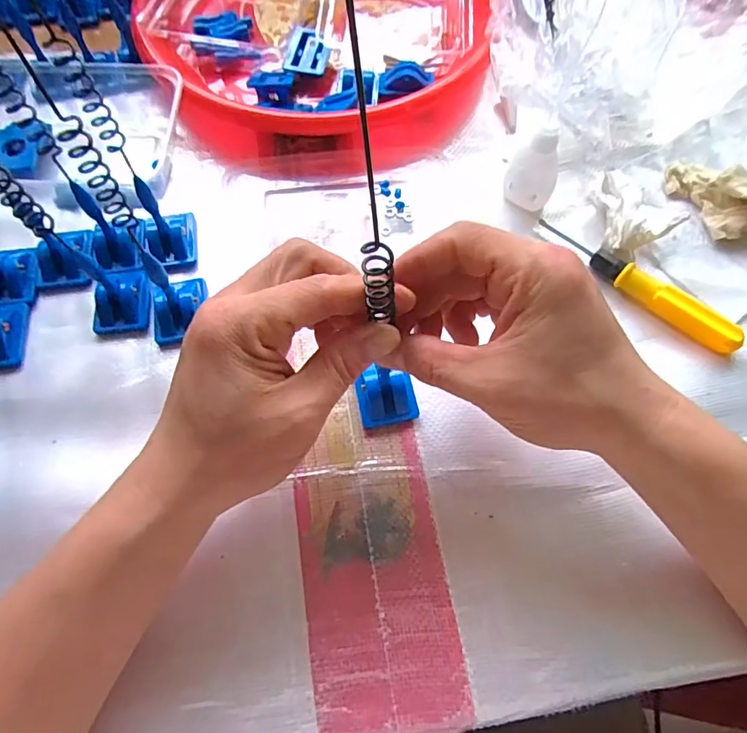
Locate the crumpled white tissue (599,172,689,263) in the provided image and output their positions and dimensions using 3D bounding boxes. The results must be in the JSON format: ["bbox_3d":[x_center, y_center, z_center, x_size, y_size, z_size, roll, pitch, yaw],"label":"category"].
[{"bbox_3d":[0.179,-0.111,0.337,0.033,0.036,0.065,3,66,1],"label":"crumpled white tissue"}]

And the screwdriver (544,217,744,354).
[{"bbox_3d":[0.171,-0.056,0.321,0.139,0.019,0.016,42,73,16],"label":"screwdriver"}]

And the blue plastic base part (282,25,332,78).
[{"bbox_3d":[-0.053,-0.256,0.400,0.034,0.006,0.045,13,76,3],"label":"blue plastic base part"}]

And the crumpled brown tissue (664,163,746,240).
[{"bbox_3d":[0.247,-0.110,0.337,0.096,0.027,0.042,37,71,15],"label":"crumpled brown tissue"}]

